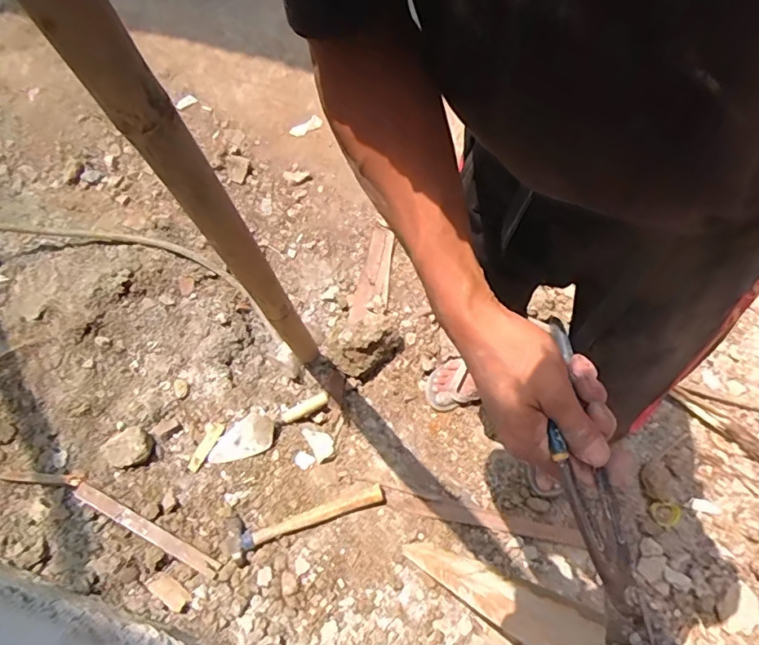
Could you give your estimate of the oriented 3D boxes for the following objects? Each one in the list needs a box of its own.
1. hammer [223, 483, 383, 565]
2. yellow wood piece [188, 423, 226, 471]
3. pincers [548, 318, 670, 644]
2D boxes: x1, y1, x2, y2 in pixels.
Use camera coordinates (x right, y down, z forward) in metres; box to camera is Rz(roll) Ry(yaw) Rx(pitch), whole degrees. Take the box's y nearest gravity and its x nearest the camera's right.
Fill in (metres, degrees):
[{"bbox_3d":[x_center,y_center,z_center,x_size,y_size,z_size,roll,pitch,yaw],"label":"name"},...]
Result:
[{"bbox_3d":[-0.161,0.414,1.099,0.348,0.031,0.092,-16,69,-4],"label":"hammer"},{"bbox_3d":[-0.410,0.292,1.239,0.032,0.013,0.119,24,71,11],"label":"yellow wood piece"},{"bbox_3d":[0.134,0.096,0.346,0.039,0.022,0.210,-6,62,-1],"label":"pincers"}]

